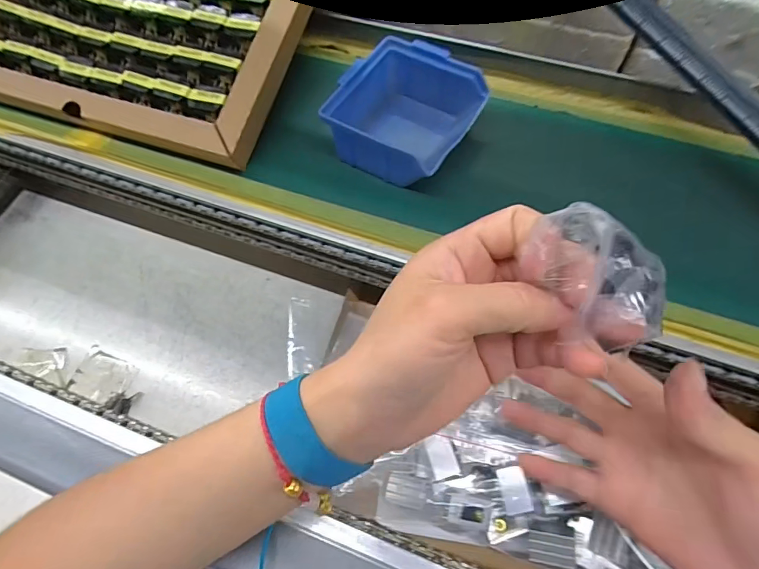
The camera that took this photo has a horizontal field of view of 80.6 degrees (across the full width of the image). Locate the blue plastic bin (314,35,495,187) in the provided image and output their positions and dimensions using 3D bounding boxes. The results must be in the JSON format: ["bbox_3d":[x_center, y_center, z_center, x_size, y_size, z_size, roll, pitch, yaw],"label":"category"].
[{"bbox_3d":[0.020,-0.131,0.348,0.097,0.045,0.114,28,70,14],"label":"blue plastic bin"}]

